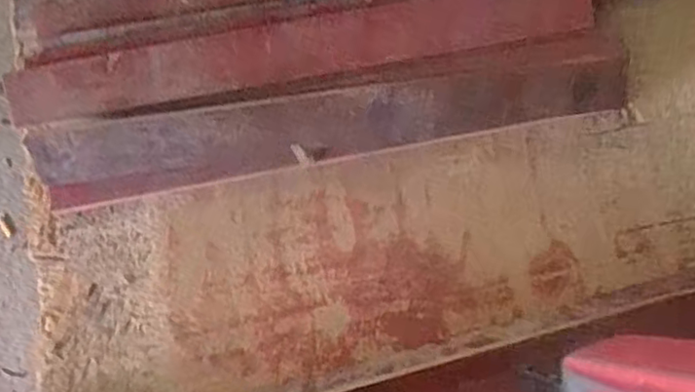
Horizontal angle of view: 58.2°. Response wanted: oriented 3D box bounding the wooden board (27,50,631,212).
[{"bbox_3d":[-0.017,-0.060,0.538,0.497,0.026,0.083,-7,116,1],"label":"wooden board"}]

